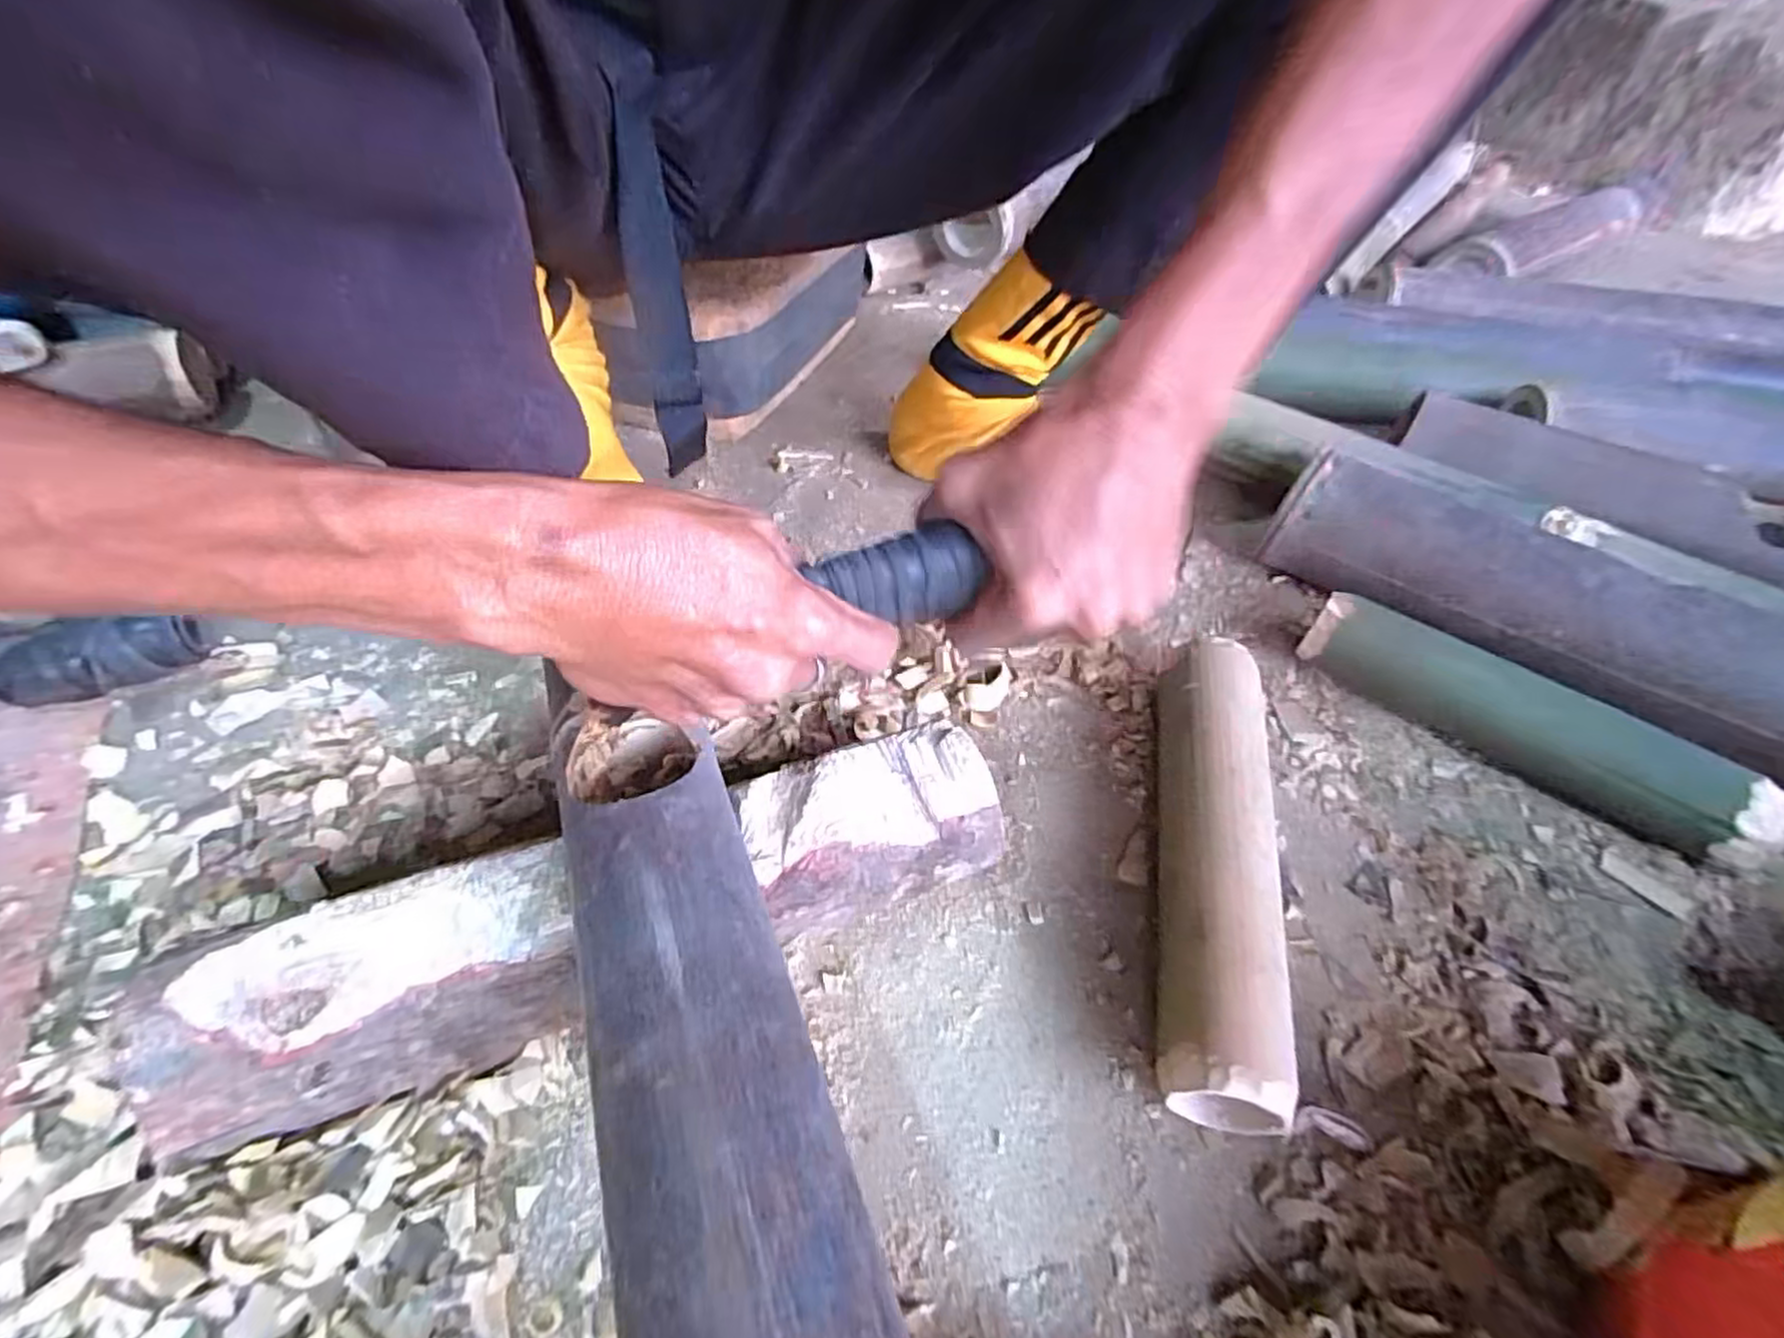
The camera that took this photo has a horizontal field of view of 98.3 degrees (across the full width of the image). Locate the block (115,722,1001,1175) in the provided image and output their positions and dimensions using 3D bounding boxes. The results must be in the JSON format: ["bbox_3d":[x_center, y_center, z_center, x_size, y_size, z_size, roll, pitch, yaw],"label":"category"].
[{"bbox_3d":[-0.102,0.096,0.311,0.304,0.065,0.074,-17,51,-18],"label":"block"}]

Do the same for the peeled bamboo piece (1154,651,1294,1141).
[{"bbox_3d":[0.146,0.084,0.357,0.046,0.050,0.224,13,48,6],"label":"peeled bamboo piece"}]

